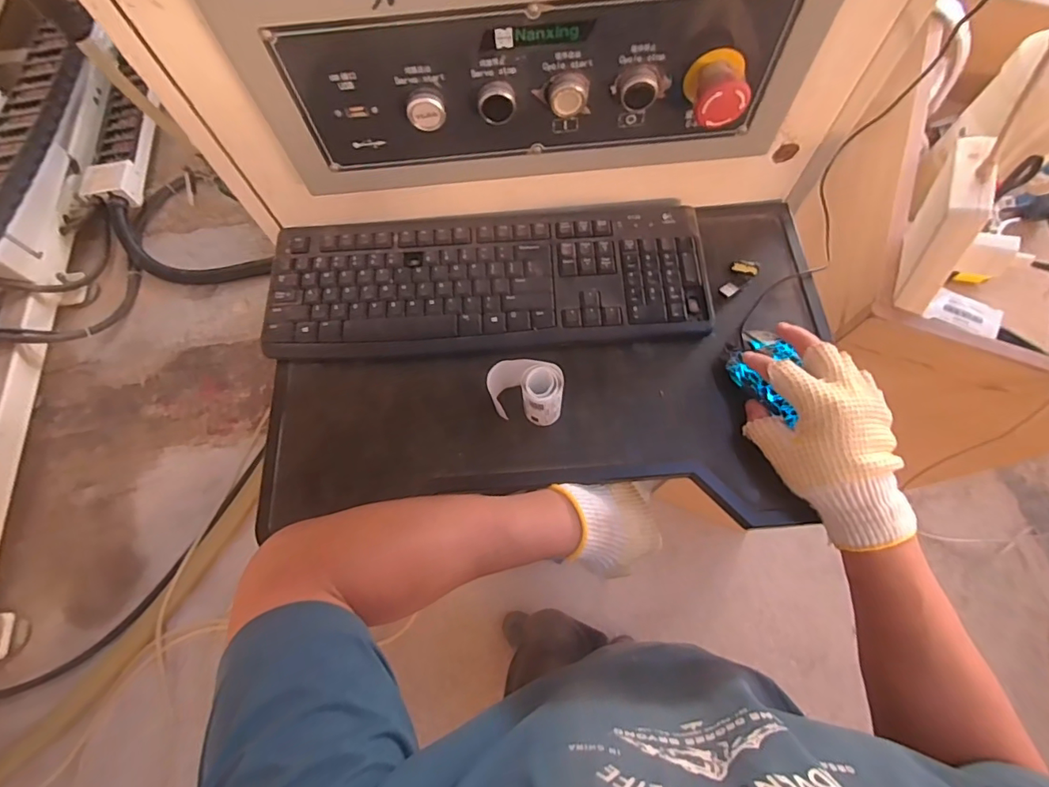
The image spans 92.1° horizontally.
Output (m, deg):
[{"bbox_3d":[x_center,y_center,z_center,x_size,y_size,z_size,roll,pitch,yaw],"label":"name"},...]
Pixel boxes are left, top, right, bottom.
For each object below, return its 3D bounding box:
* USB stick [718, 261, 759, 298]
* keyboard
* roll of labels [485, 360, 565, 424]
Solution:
[{"bbox_3d":[0.217,-0.116,0.514,0.025,0.008,0.051,34,74,14],"label":"USB stick"},{"bbox_3d":[-0.038,-0.116,0.517,0.433,0.022,0.147,-4,69,1],"label":"keyboard"},{"bbox_3d":[0.001,-0.003,0.453,0.071,0.066,0.046,14,70,8],"label":"roll of labels"}]

